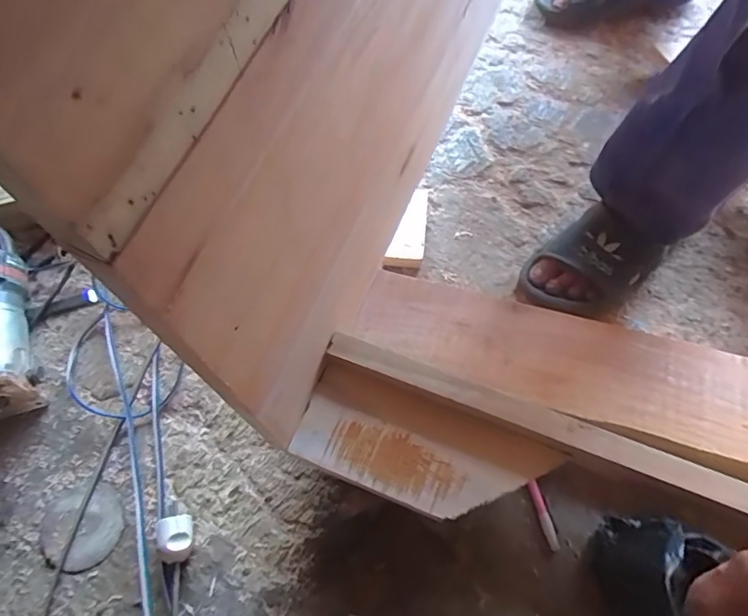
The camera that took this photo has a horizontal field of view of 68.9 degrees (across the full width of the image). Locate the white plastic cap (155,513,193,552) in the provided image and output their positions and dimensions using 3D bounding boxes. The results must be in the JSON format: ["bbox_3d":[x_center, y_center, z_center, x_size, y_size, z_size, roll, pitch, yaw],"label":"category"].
[{"bbox_3d":[-0.206,0.237,0.572,0.033,0.036,0.034,-1,63,2],"label":"white plastic cap"}]

